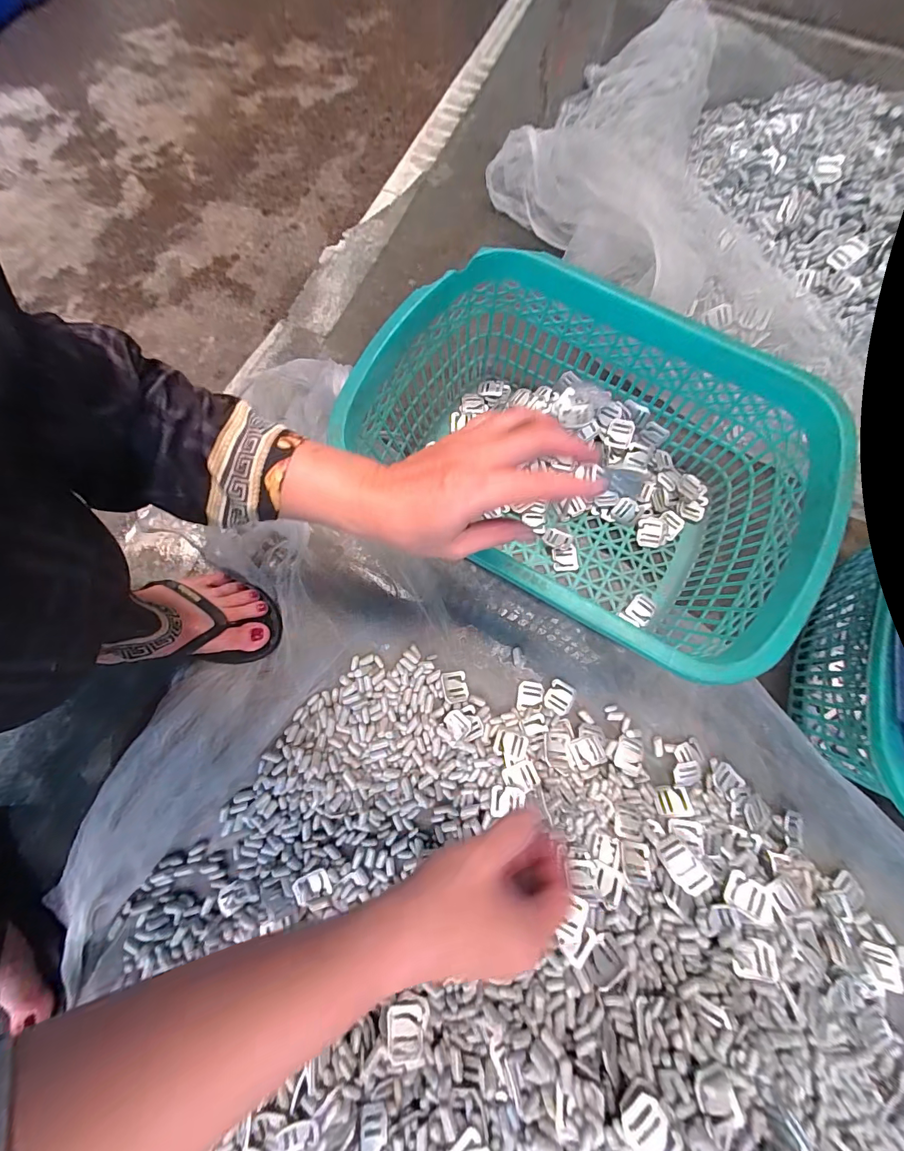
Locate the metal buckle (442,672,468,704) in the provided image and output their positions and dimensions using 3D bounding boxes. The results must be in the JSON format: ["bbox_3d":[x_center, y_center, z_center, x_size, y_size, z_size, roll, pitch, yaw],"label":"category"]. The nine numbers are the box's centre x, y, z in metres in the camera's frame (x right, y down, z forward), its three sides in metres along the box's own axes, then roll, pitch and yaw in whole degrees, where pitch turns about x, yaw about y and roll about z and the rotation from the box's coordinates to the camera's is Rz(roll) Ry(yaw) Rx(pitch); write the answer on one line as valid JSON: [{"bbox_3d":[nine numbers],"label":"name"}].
[{"bbox_3d":[0.003,0.129,0.464,0.029,0.004,0.034,-3,67,-16],"label":"metal buckle"}]

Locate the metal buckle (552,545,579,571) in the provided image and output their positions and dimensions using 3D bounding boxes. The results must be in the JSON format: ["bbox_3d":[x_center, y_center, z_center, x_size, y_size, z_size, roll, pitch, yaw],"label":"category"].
[{"bbox_3d":[0.142,-0.021,0.506,0.030,0.005,0.030,-7,76,-3],"label":"metal buckle"}]

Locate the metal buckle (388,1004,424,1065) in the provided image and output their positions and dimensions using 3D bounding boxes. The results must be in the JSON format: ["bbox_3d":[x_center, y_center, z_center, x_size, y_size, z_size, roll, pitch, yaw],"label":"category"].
[{"bbox_3d":[-0.040,0.394,0.347,0.031,0.010,0.035,2,52,-16],"label":"metal buckle"}]

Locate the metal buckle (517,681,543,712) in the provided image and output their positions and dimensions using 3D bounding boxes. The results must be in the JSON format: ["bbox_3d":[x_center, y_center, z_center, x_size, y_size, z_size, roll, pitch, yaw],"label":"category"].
[{"bbox_3d":[0.090,0.139,0.465,0.028,0.006,0.033,10,76,1],"label":"metal buckle"}]

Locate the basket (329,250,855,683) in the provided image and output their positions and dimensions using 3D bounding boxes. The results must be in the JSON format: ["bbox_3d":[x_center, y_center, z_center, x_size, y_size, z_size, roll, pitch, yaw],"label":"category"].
[{"bbox_3d":[0.133,-0.117,0.449,0.441,0.161,0.329,29,77,6],"label":"basket"}]

